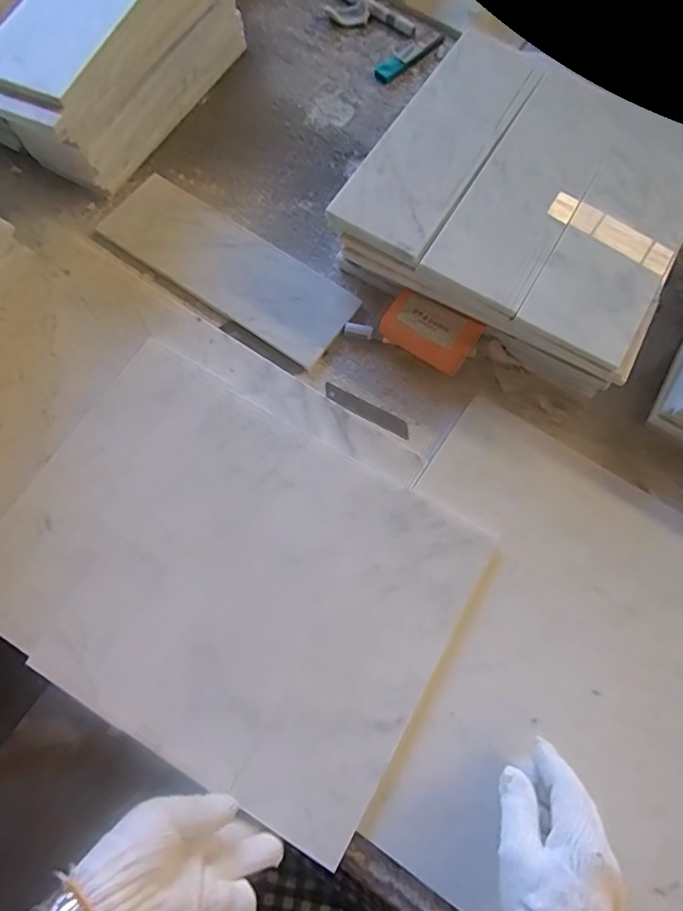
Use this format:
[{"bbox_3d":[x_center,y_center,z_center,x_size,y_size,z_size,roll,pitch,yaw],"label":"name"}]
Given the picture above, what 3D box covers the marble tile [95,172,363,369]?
[{"bbox_3d":[-0.122,-0.208,0.597,0.287,0.012,0.097,32,74,8],"label":"marble tile"}]

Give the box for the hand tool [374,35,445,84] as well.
[{"bbox_3d":[0.087,-0.518,0.718,0.103,0.011,0.030,-36,77,-12],"label":"hand tool"}]

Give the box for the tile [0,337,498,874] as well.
[{"bbox_3d":[-0.100,0.105,0.499,0.396,0.023,0.294,30,74,8],"label":"tile"}]

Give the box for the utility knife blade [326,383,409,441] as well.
[{"bbox_3d":[0.026,-0.045,0.566,0.096,0.004,0.020,27,62,6],"label":"utility knife blade"}]

